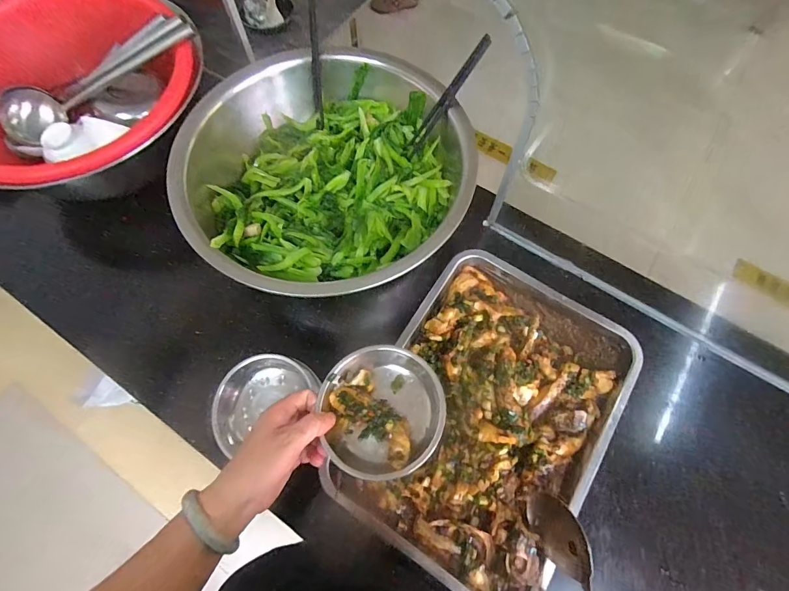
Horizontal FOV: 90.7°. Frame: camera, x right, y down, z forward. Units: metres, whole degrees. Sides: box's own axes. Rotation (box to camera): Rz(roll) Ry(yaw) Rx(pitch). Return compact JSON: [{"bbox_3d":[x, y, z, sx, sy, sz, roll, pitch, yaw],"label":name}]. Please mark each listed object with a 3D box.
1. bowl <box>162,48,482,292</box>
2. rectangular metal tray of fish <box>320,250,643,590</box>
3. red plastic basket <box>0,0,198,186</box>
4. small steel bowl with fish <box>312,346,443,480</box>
[{"bbox_3d":[-0.104,-0.191,0.598,0.407,0.120,0.409,0,68,1],"label":"bowl"},{"bbox_3d":[0.127,0.145,0.519,0.281,0.051,0.399,32,72,9],"label":"rectangular metal tray of fish"},{"bbox_3d":[-0.522,-0.295,0.637,0.364,0.141,0.339,29,72,11],"label":"red plastic basket"},{"bbox_3d":[-0.015,0.120,0.424,0.123,0.048,0.137,-16,71,-8],"label":"small steel bowl with fish"}]

